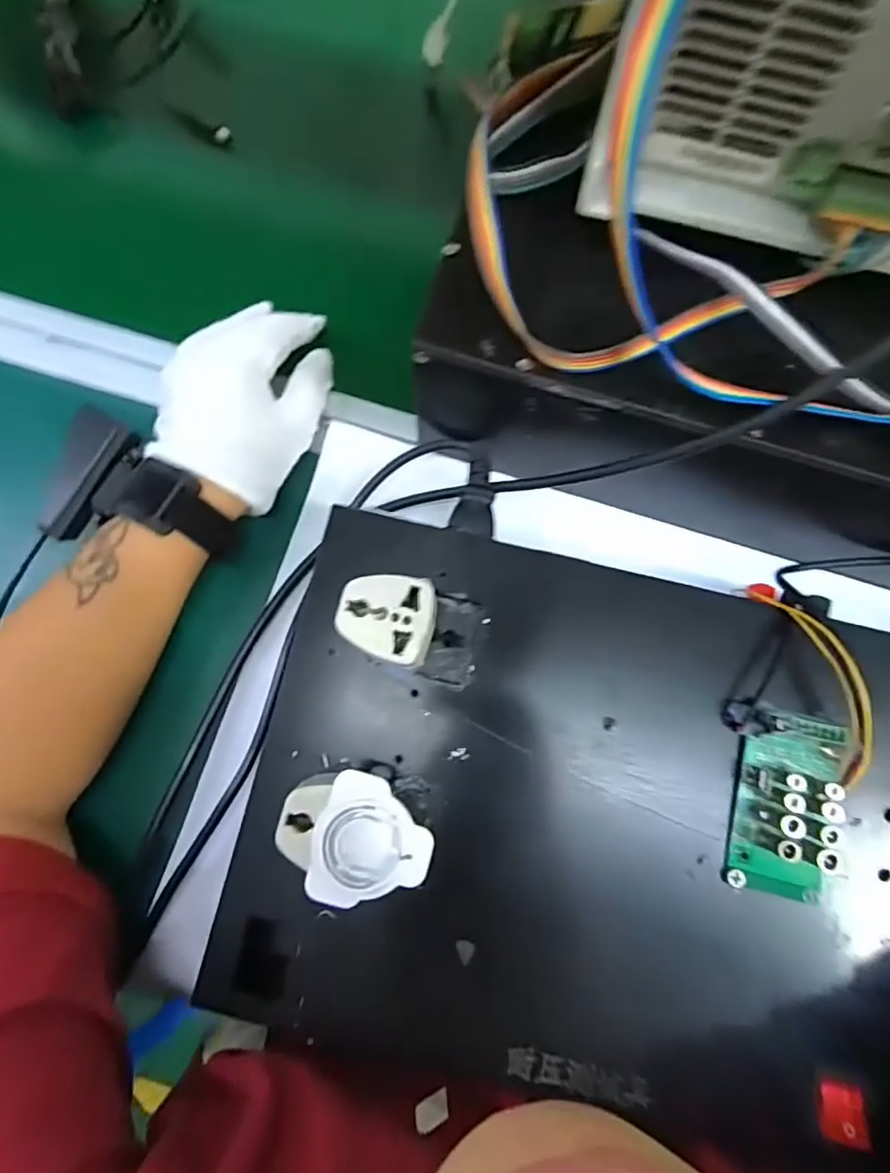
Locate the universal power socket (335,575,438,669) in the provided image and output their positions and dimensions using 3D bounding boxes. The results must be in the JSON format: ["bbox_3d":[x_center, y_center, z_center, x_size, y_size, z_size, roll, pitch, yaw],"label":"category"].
[{"bbox_3d":[-0.024,0.015,0.252,0.040,0.030,0.036,8,80,1],"label":"universal power socket"}]

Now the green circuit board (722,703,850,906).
[{"bbox_3d":[0.147,0.094,0.245,0.048,0.025,0.076,13,80,2],"label":"green circuit board"}]

